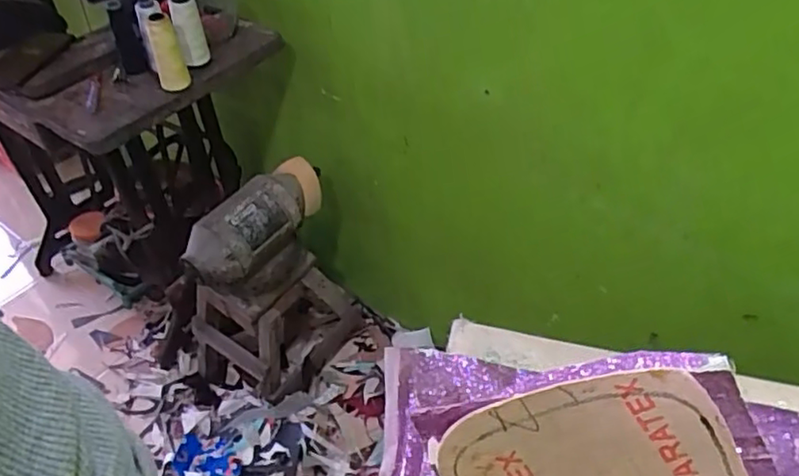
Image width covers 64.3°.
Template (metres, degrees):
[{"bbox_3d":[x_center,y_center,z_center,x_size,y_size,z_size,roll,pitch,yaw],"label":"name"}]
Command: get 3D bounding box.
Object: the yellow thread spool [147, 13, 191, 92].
[{"bbox_3d":[-0.359,-0.284,0.980,0.044,0.115,0.043,-2,45,2],"label":"yellow thread spool"}]

